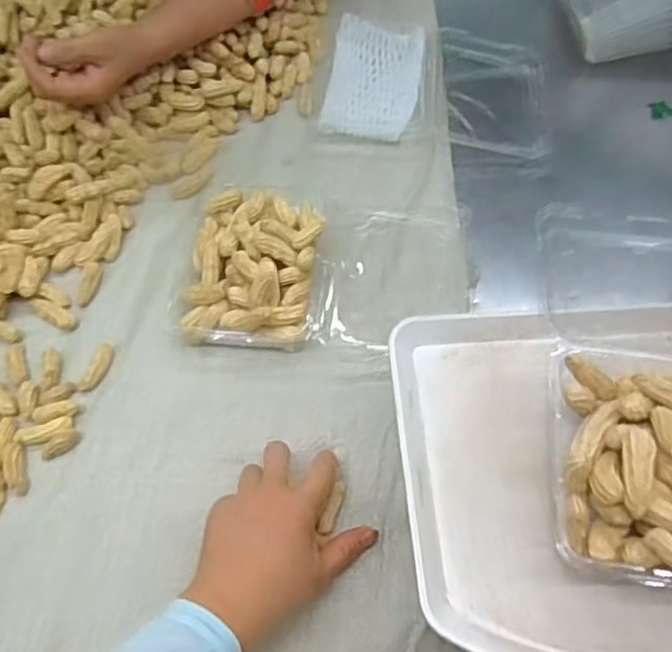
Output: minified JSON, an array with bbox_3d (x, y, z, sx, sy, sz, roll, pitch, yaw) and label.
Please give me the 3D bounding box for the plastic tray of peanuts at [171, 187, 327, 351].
[{"bbox_3d":[-0.074,-0.052,0.579,0.124,0.048,0.155,7,61,5],"label":"plastic tray of peanuts"}]

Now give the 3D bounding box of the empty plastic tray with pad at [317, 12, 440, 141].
[{"bbox_3d":[0.051,-0.269,0.702,0.125,0.034,0.159,8,61,5],"label":"empty plastic tray with pad"}]

